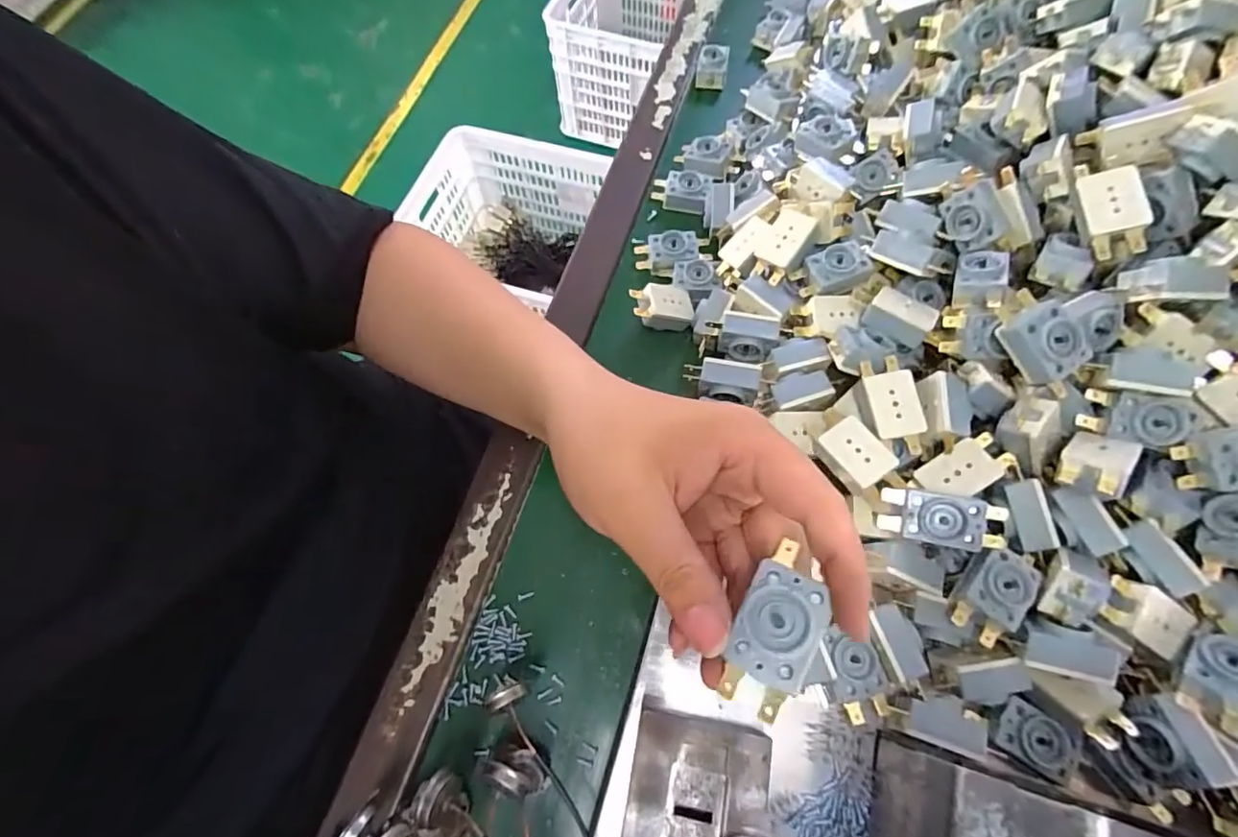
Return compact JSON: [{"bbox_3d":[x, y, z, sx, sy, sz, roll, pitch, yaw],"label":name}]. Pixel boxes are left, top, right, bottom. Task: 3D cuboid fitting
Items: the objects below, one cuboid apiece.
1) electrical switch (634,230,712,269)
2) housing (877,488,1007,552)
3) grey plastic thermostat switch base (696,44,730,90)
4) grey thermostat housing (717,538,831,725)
[{"bbox_3d":[0.042,-0.130,0.426,0.057,0.022,0.027,-2,66,2],"label":"electrical switch"},{"bbox_3d":[0.167,0.052,0.284,0.053,0.012,0.026,8,97,22],"label":"housing"},{"bbox_3d":[0.088,-0.331,0.507,0.027,0.023,0.030,11,67,8],"label":"grey plastic thermostat switch base"},{"bbox_3d":[0.052,0.070,0.179,0.025,0.014,0.051,25,70,13],"label":"grey thermostat housing"}]

